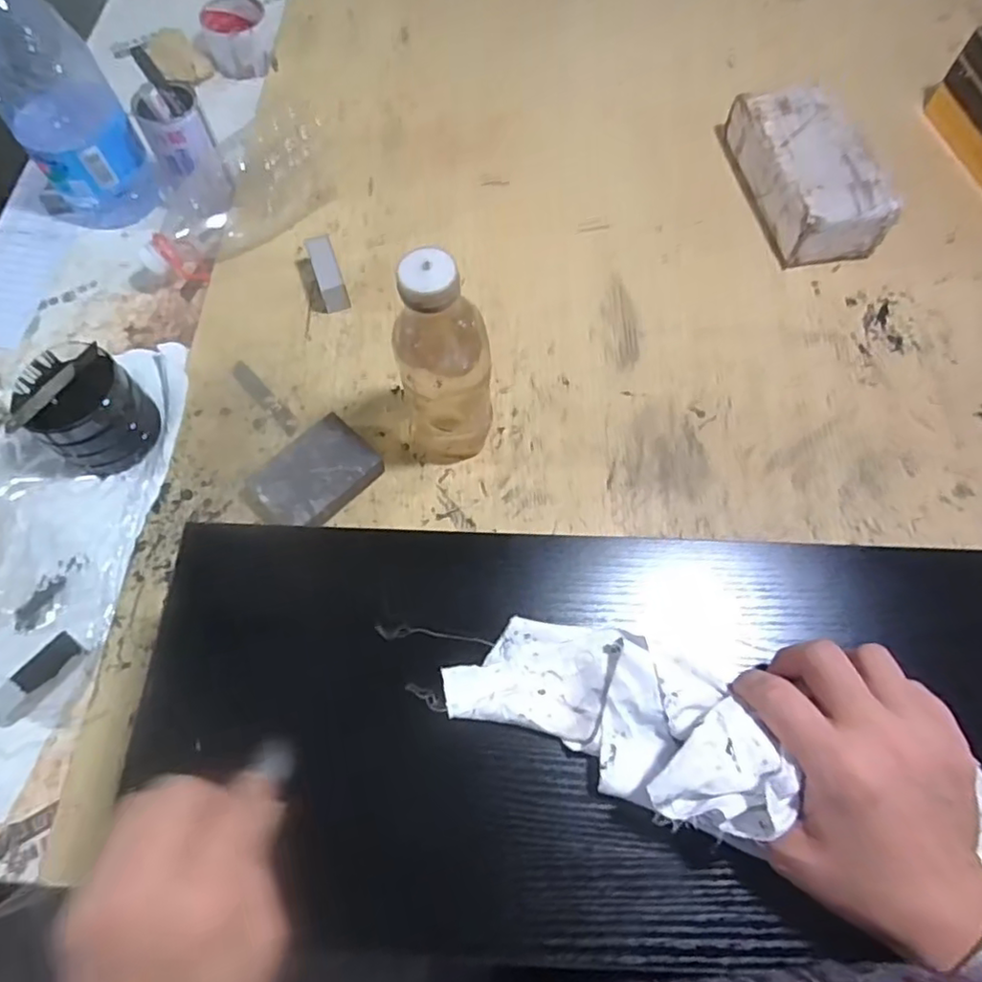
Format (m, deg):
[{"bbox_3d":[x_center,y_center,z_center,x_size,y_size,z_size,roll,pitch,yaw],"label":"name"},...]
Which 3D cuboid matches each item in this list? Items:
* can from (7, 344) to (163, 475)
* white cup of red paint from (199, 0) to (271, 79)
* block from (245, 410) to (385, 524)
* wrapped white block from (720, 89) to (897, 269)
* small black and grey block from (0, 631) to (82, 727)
[{"bbox_3d":[-0.354,-0.074,0.562,0.100,0.088,0.090,42,70,16],"label":"can"},{"bbox_3d":[-0.322,-0.575,0.811,0.081,0.053,0.067,-14,66,-9],"label":"white cup of red paint"},{"bbox_3d":[-0.151,-0.009,0.552,0.073,0.029,0.103,41,70,16],"label":"block"},{"bbox_3d":[0.346,-0.349,0.696,0.111,0.069,0.210,-9,65,-6],"label":"wrapped white block"},{"bbox_3d":[-0.356,0.148,0.495,0.027,0.016,0.076,30,67,12],"label":"small black and grey block"}]

